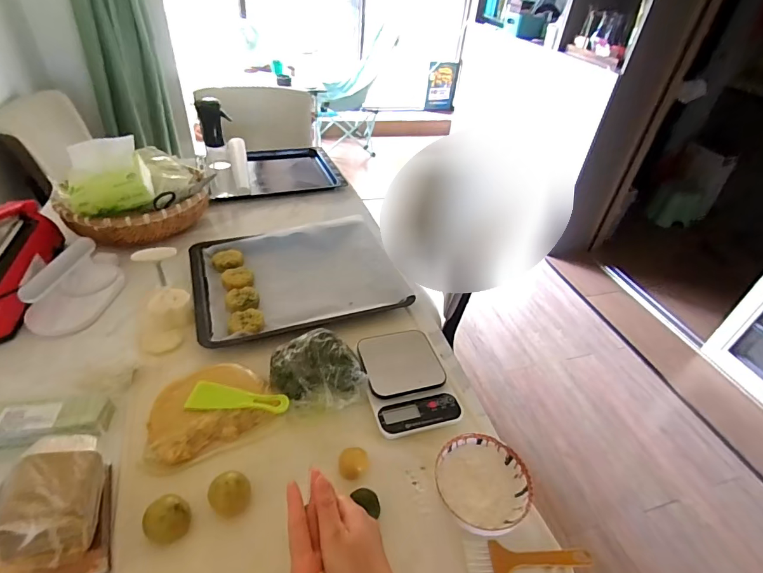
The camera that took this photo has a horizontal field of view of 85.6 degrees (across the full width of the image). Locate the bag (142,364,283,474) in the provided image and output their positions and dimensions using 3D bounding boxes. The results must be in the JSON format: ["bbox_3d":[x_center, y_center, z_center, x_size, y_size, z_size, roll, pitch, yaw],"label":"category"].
[{"bbox_3d":[-0.252,0.177,0.593,0.169,0.038,0.121,-18,45,-27],"label":"bag"}]

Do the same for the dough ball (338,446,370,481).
[{"bbox_3d":[-0.037,0.235,0.549,0.038,0.029,0.032,-1,40,-9],"label":"dough ball"}]

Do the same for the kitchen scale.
[{"bbox_3d":[0.039,0.148,0.658,0.126,0.032,0.175,-8,41,-16],"label":"kitchen scale"}]

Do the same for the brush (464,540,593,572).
[{"bbox_3d":[0.176,0.329,0.490,0.148,0.013,0.043,5,39,-1],"label":"brush"}]

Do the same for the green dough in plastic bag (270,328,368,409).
[{"bbox_3d":[-0.099,0.117,0.633,0.139,0.061,0.124,-5,40,-13],"label":"green dough in plastic bag"}]

